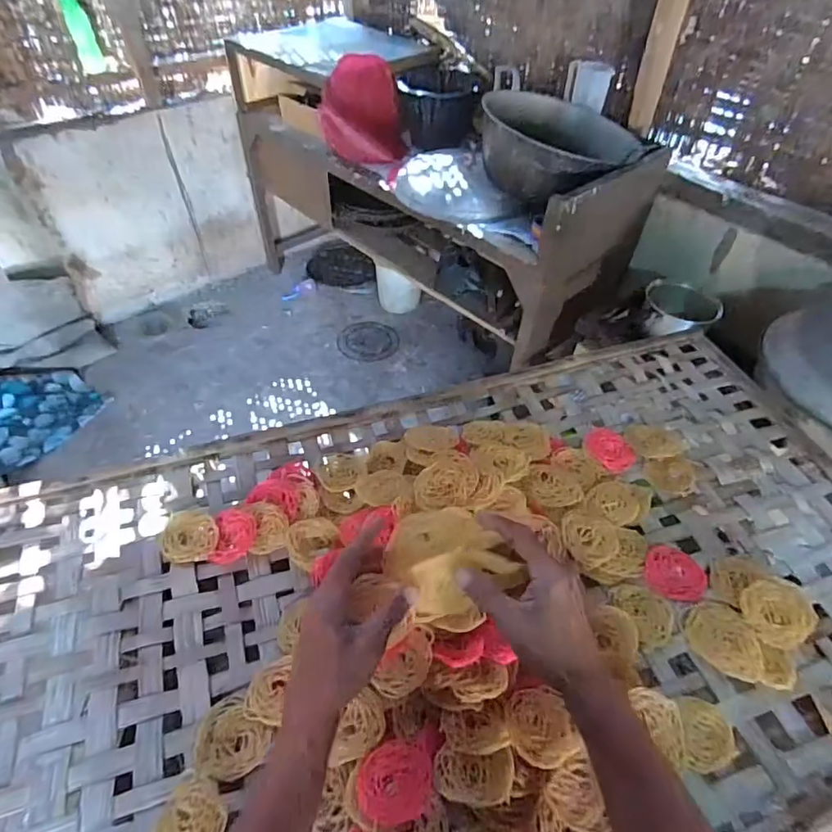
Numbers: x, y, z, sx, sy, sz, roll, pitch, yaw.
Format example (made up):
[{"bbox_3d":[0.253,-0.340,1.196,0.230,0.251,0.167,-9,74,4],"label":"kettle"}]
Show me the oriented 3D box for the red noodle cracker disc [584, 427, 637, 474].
[{"bbox_3d":[0.277,0.047,0.742,0.057,0.008,0.077,-25,54,-23],"label":"red noodle cracker disc"}]

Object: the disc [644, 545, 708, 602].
[{"bbox_3d":[0.309,0.188,0.619,0.067,0.010,0.062,1,48,-2],"label":"disc"}]

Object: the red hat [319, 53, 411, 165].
[{"bbox_3d":[-0.170,-0.995,1.698,0.274,0.270,0.201,-2,49,-4],"label":"red hat"}]

